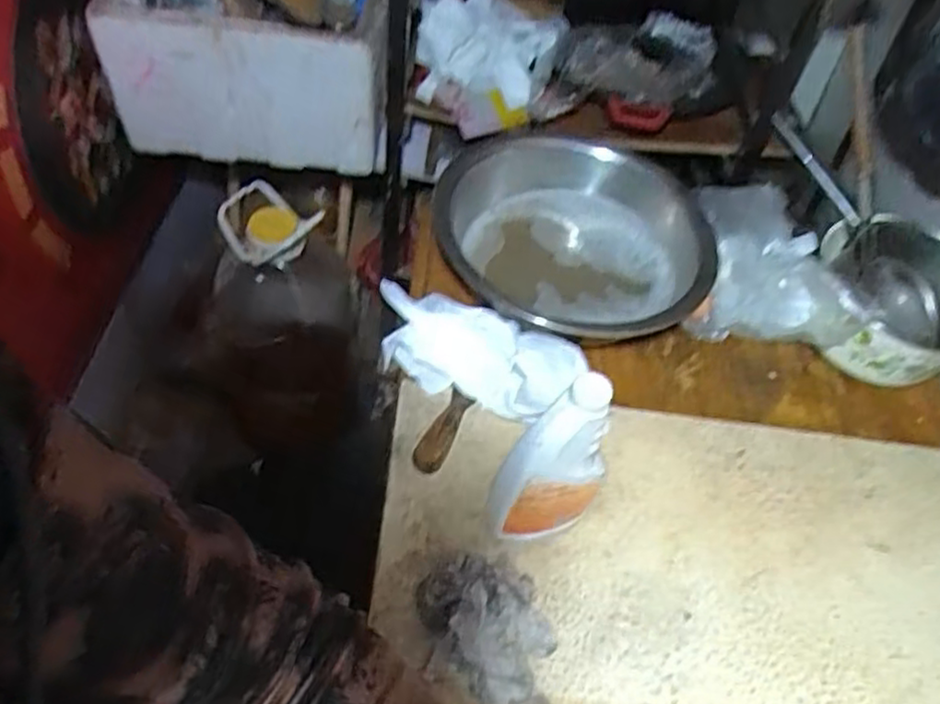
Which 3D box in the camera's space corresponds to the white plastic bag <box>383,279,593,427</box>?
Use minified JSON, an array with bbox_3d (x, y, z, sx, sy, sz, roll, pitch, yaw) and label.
[{"bbox_3d":[0.005,-0.002,0.752,0.213,0.071,0.086,30,55,17],"label":"white plastic bag"}]

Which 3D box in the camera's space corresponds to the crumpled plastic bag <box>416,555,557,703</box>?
[{"bbox_3d":[0.015,0.228,0.587,0.098,0.059,0.129,-17,56,-18],"label":"crumpled plastic bag"}]

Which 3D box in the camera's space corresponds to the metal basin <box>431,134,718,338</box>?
[{"bbox_3d":[0.118,-0.124,0.852,0.295,0.104,0.308,3,52,-3],"label":"metal basin"}]

